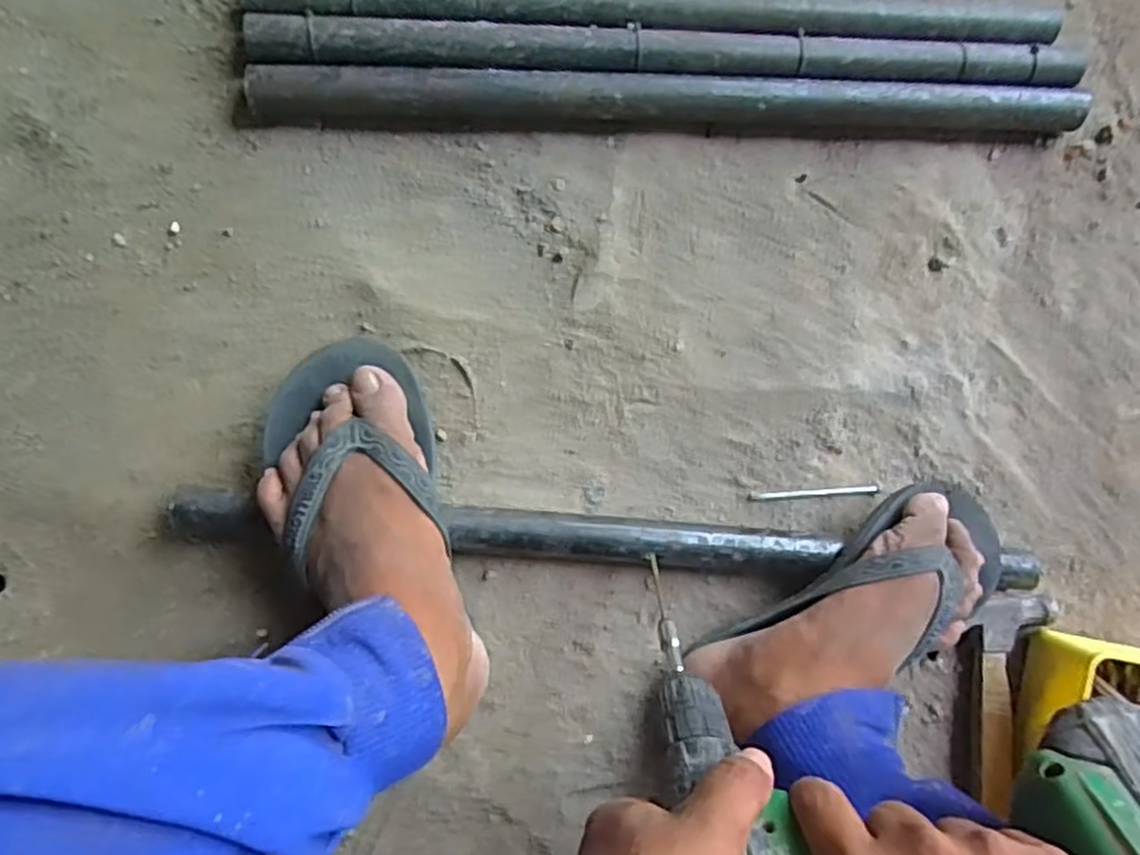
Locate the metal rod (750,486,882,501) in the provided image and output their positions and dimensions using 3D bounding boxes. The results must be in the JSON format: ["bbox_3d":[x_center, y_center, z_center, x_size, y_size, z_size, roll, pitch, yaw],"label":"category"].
[{"bbox_3d":[0.179,0.049,0.550,0.097,0.008,0.006,-3,88,-6],"label":"metal rod"}]

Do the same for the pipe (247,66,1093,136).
[{"bbox_3d":[0.083,-0.230,0.534,0.589,0.035,0.033,-1,88,-6],"label":"pipe"}]

